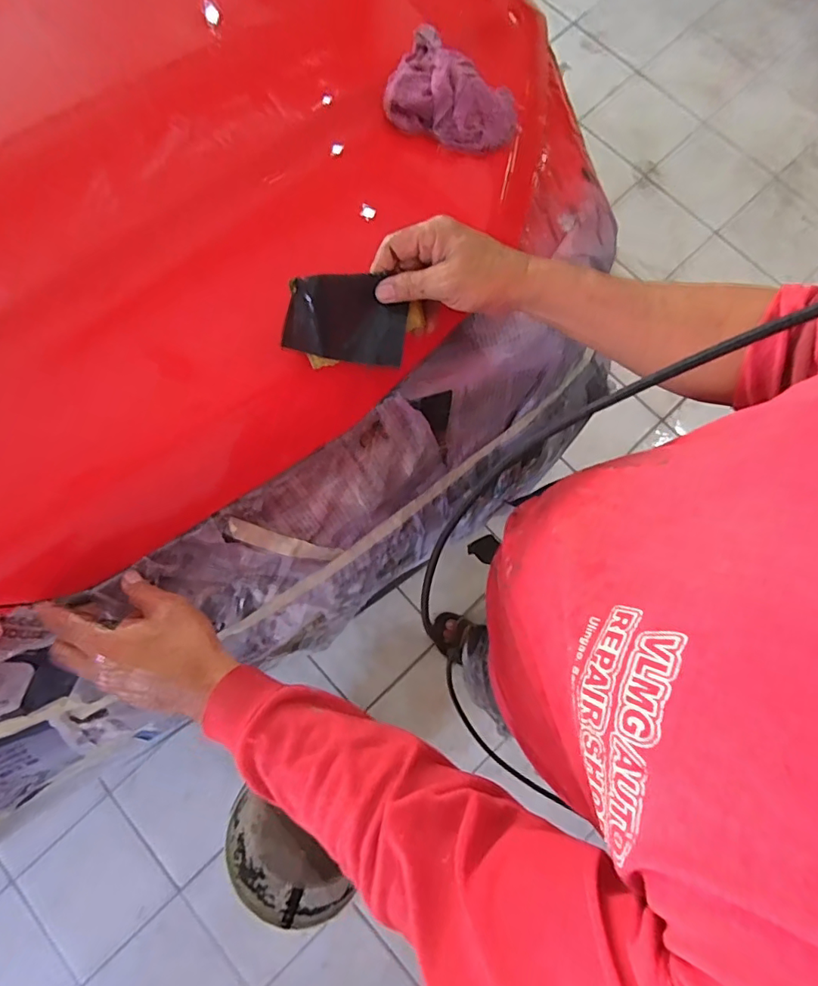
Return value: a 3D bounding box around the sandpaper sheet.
[{"bbox_3d":[-0.052,-0.153,0.450,0.103,0.008,0.071,6,102,-21],"label":"sandpaper sheet"}]

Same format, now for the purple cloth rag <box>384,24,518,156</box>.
[{"bbox_3d":[0.051,-0.425,0.548,0.134,0.046,0.100,22,79,5],"label":"purple cloth rag"}]

